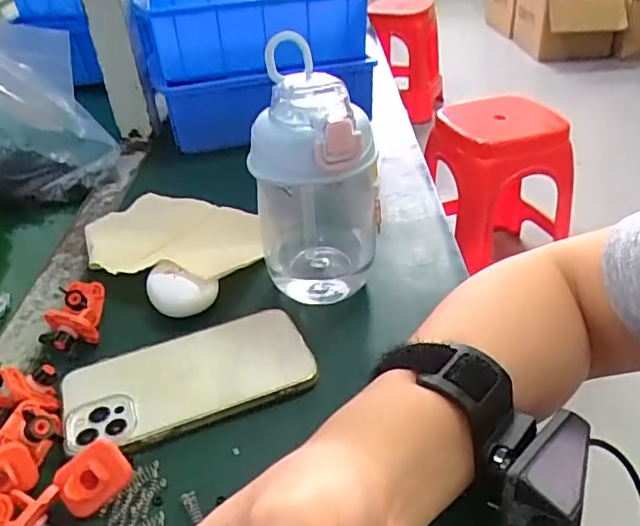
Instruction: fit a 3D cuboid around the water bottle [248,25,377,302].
[{"bbox_3d":[-0.002,-0.050,0.385,0.081,0.148,0.079,-4,35,0],"label":"water bottle"}]

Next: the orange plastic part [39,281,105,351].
[{"bbox_3d":[-0.166,0.034,0.400,0.032,0.022,0.050,-7,35,-4],"label":"orange plastic part"}]

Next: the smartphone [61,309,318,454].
[{"bbox_3d":[-0.077,0.069,0.352,0.143,0.016,0.069,-15,36,-16],"label":"smartphone"}]

